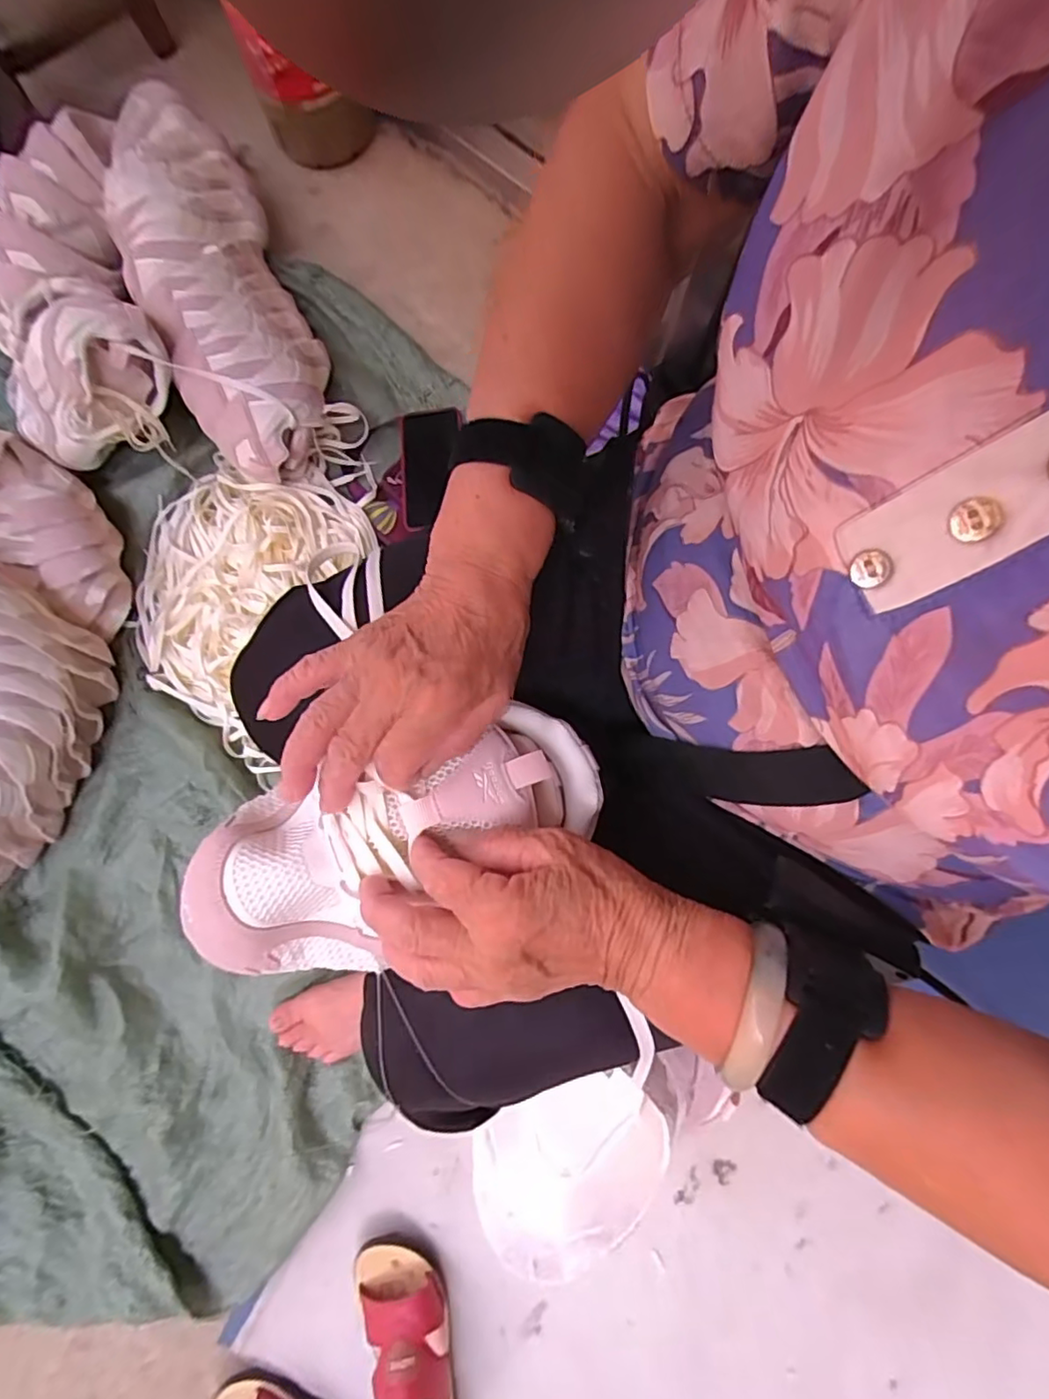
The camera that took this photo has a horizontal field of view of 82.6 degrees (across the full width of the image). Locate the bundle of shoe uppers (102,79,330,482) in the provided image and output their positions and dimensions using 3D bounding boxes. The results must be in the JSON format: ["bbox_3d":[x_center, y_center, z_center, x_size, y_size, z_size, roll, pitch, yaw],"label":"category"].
[{"bbox_3d":[-0.401,-0.534,0.792,0.187,0.123,0.534,-24,81,-5],"label":"bundle of shoe uppers"}]

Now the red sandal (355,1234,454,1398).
[{"bbox_3d":[-0.113,0.687,0.604,0.085,0.079,0.228,-14,79,-5],"label":"red sandal"}]

